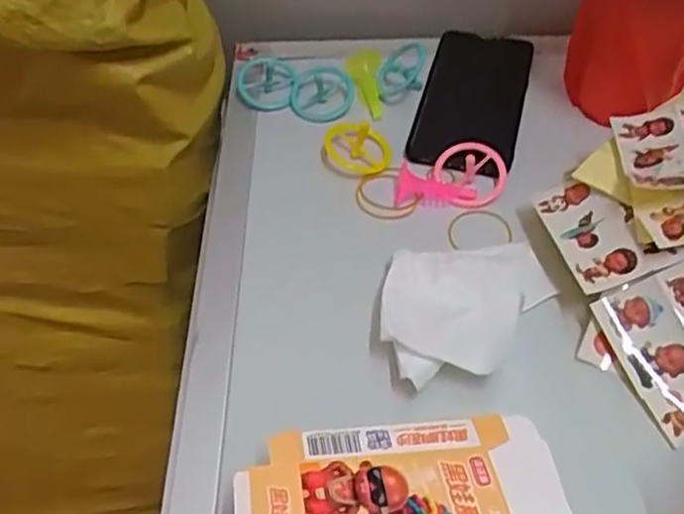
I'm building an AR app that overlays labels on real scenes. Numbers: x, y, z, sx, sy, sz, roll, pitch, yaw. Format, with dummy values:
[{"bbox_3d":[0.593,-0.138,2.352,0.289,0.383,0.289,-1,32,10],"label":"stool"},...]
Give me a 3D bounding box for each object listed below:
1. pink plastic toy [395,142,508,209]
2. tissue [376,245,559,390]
[{"bbox_3d":[0.076,-0.057,0.490,0.077,0.024,0.041,1,52,2],"label":"pink plastic toy"},{"bbox_3d":[0.075,0.026,0.417,0.108,0.023,0.086,-10,53,-6],"label":"tissue"}]

